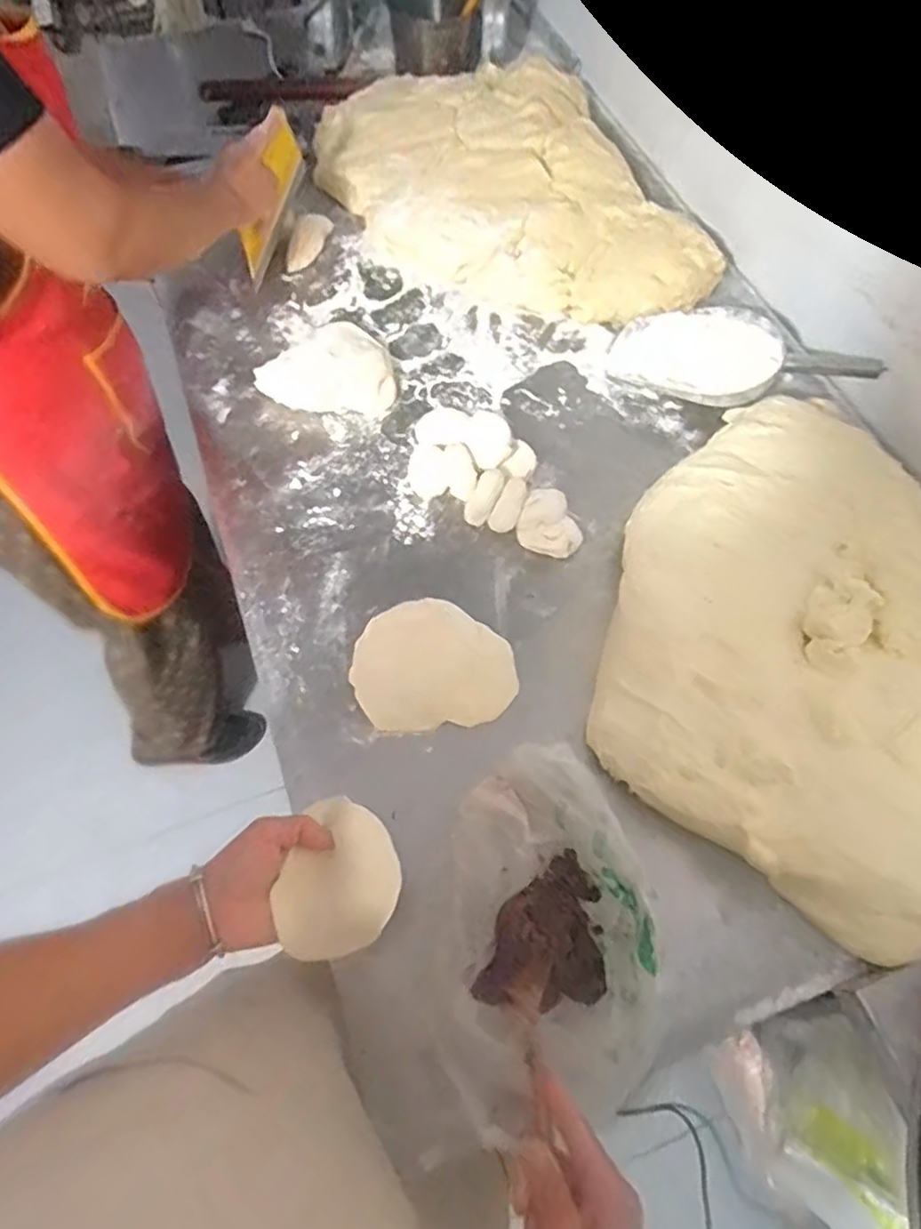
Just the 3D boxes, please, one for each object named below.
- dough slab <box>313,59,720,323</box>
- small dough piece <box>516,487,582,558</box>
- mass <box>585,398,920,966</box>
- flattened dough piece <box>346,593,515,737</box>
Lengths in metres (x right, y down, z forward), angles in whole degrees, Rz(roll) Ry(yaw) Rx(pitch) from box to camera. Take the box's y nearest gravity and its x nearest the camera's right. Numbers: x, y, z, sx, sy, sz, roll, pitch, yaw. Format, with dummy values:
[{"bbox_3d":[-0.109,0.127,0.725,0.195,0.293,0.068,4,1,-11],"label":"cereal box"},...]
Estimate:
[{"bbox_3d":[0.055,-0.620,0.980,0.435,0.088,0.587,-20,65,-9],"label":"dough slab"},{"bbox_3d":[0.102,-0.102,0.754,0.069,0.035,0.065,0,64,1],"label":"small dough piece"},{"bbox_3d":[0.375,0.019,0.632,0.474,0.084,0.477,33,69,16],"label":"mass"},{"bbox_3d":[-0.028,0.050,0.692,0.161,0.014,0.135,-3,64,0],"label":"flattened dough piece"}]

